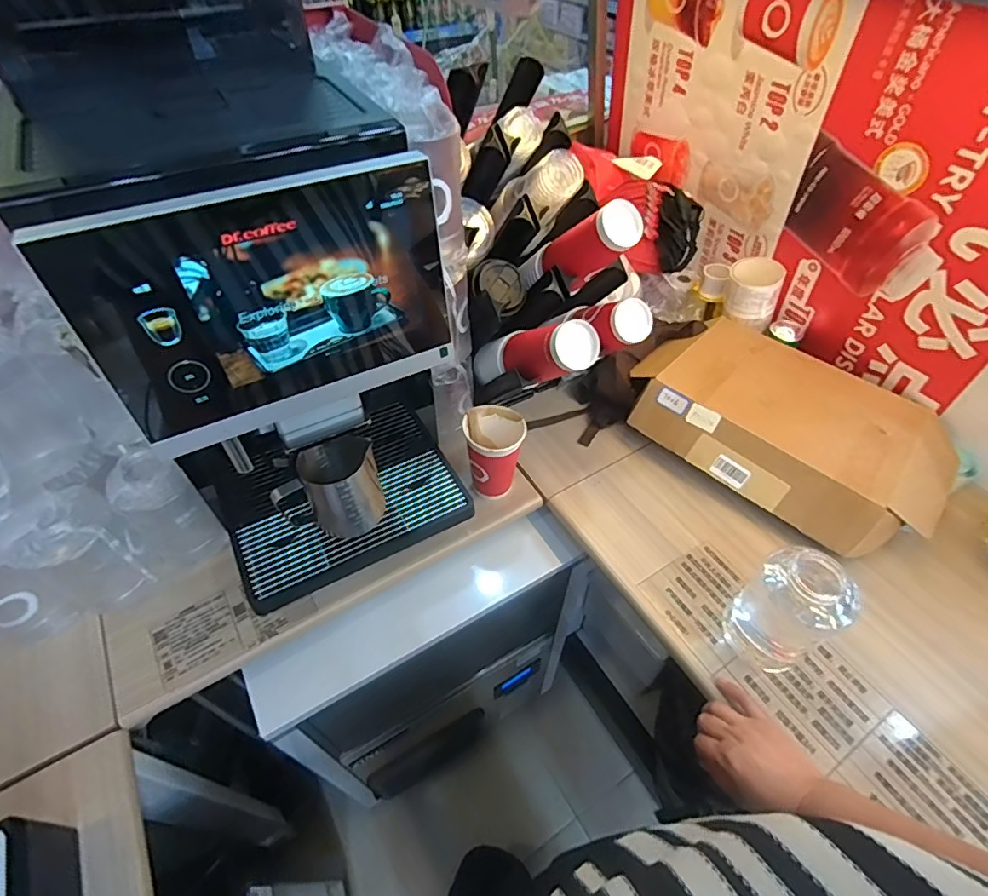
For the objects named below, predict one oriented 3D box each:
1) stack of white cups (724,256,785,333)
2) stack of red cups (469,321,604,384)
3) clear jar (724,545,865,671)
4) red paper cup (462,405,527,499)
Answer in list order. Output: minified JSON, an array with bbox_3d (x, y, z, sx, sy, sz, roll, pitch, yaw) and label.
[{"bbox_3d":[0.453,-0.272,0.919,0.091,0.093,0.075,20,53,16],"label":"stack of white cups"},{"bbox_3d":[0.047,-0.133,0.757,0.073,0.073,0.263,-24,11,-19],"label":"stack of red cups"},{"bbox_3d":[0.343,0.189,0.612,0.081,0.152,0.093,-35,58,-26],"label":"clear jar"},{"bbox_3d":[0.000,0.015,0.765,0.083,0.127,0.085,0,50,0],"label":"red paper cup"}]

